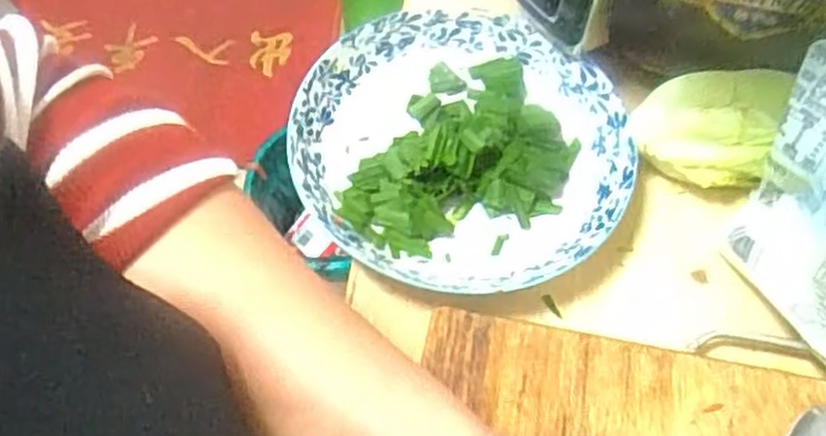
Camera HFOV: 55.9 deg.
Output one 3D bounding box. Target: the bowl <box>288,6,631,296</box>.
[{"bbox_3d":[0.029,-0.045,0.471,0.196,0.036,0.184,1,59,-2],"label":"bowl"}]

